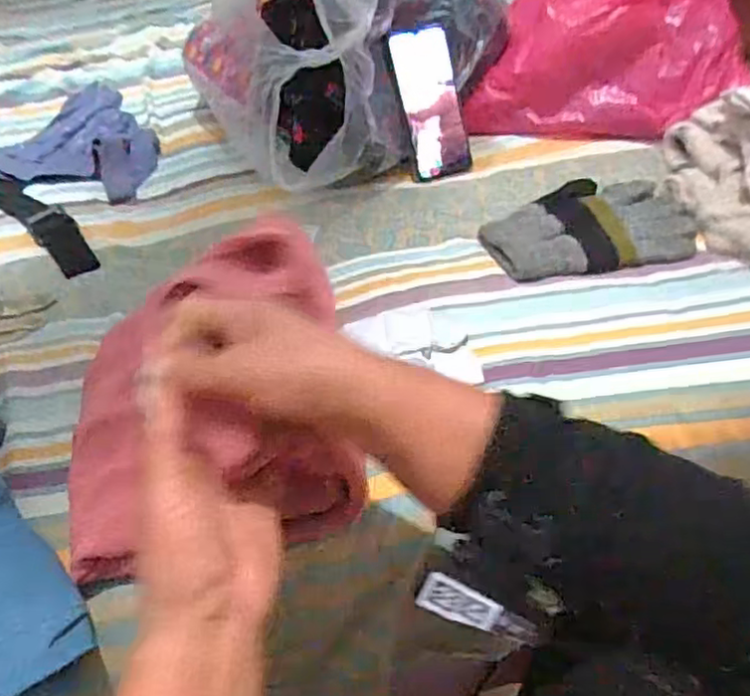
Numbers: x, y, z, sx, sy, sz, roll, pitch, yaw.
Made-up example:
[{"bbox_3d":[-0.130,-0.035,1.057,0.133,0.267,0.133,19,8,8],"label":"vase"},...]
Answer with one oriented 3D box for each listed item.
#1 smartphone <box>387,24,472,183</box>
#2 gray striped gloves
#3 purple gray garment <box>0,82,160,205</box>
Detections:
[{"bbox_3d":[0.064,-0.282,0.754,0.087,0.167,0.012,-18,7,-23],"label":"smartphone"},{"bbox_3d":[0.206,-0.123,0.635,0.201,0.024,0.126,-11,46,-4],"label":"gray striped gloves"},{"bbox_3d":[-0.368,-0.282,0.854,0.261,0.035,0.208,16,50,21],"label":"purple gray garment"}]

